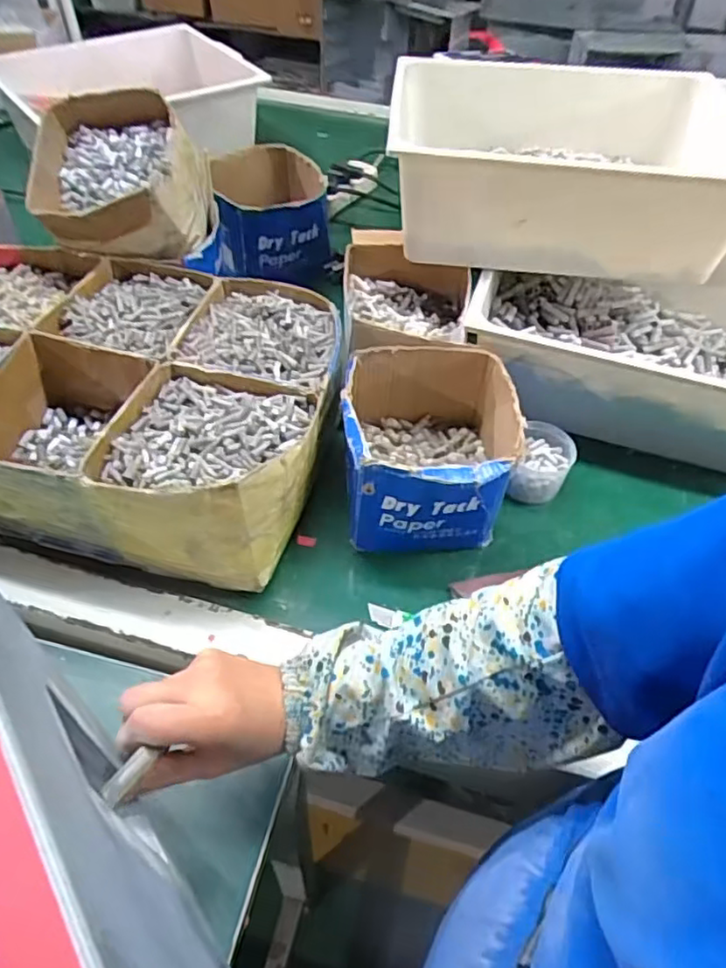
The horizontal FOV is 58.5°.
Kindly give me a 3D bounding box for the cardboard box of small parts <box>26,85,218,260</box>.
[{"bbox_3d":[-0.243,-0.303,0.656,0.155,0.113,0.134,0,51,-2],"label":"cardboard box of small parts"}]

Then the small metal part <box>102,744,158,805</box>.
[{"bbox_3d":[-0.114,0.141,0.313,0.009,0.007,0.040,13,10,9],"label":"small metal part"}]

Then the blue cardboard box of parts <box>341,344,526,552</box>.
[{"bbox_3d":[0.056,-0.031,0.575,0.140,0.111,0.148,-3,51,-4],"label":"blue cardboard box of parts"}]

